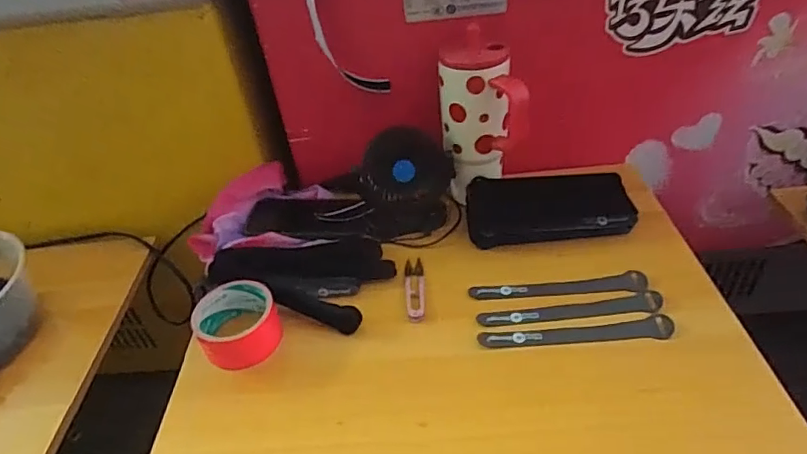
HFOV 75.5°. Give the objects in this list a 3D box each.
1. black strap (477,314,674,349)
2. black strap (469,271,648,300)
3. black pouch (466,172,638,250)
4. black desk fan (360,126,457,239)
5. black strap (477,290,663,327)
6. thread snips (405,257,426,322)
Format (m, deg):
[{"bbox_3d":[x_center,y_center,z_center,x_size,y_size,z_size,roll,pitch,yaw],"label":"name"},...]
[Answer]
[{"bbox_3d":[0.179,0.110,0.541,0.195,0.008,0.024,-5,40,3],"label":"black strap"},{"bbox_3d":[0.175,0.071,0.595,0.194,0.005,0.025,-6,44,6],"label":"black strap"},{"bbox_3d":[0.185,-0.025,0.673,0.201,0.050,0.090,-3,40,4],"label":"black pouch"},{"bbox_3d":[0.003,-0.059,0.674,0.120,0.124,0.064,-2,40,6],"label":"black desk fan"},{"bbox_3d":[0.180,0.091,0.569,0.194,0.007,0.026,-6,32,4],"label":"black strap"},{"bbox_3d":[0.014,0.072,0.617,0.022,0.007,0.101,-4,40,4],"label":"thread snips"}]

